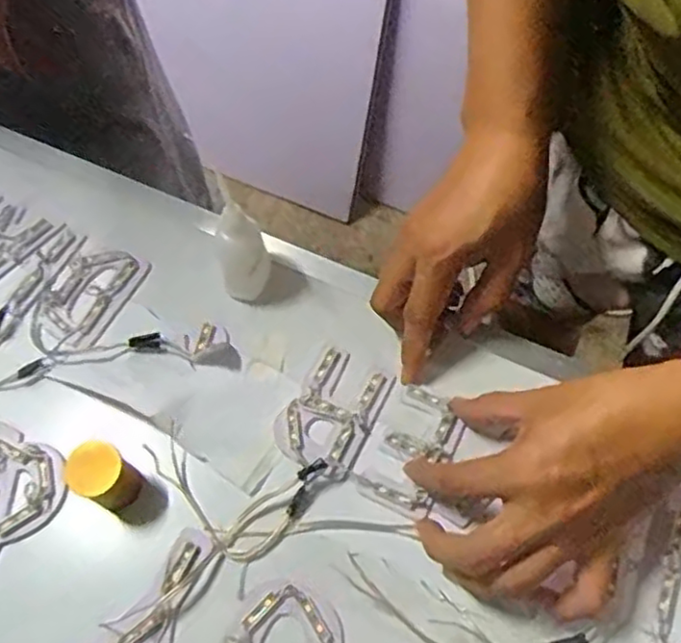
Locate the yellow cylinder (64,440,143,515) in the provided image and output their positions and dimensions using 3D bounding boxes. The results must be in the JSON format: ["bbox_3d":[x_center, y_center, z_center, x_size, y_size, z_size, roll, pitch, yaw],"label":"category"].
[{"bbox_3d":[-0.143,0.094,0.410,0.029,0.045,0.030,40,72,20],"label":"yellow cylinder"}]

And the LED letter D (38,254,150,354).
[{"bbox_3d":[-0.186,-0.020,0.493,0.059,0.006,0.082,22,66,13],"label":"LED letter D"}]

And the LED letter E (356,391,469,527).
[{"bbox_3d":[0.046,0.082,0.425,0.045,0.011,0.076,27,67,15],"label":"LED letter E"}]

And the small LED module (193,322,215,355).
[{"bbox_3d":[-0.096,0.013,0.472,0.010,0.006,0.025,9,64,8],"label":"small LED module"}]

